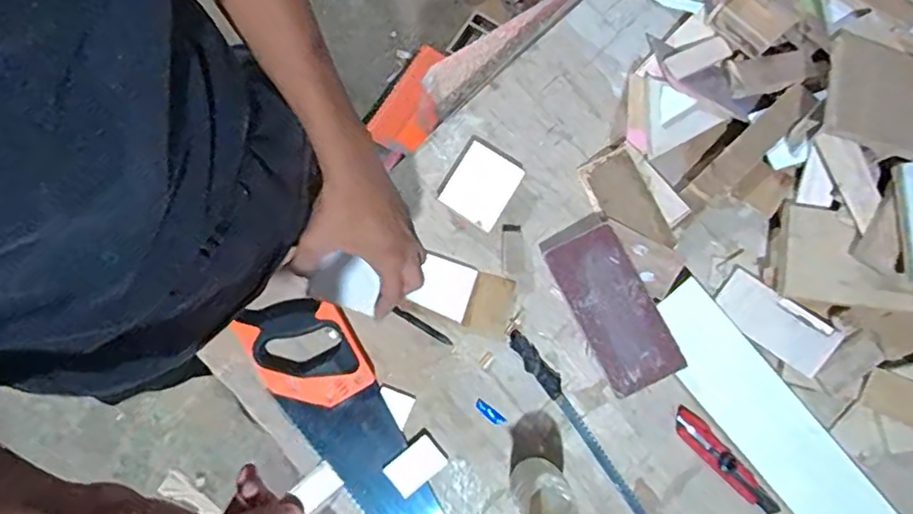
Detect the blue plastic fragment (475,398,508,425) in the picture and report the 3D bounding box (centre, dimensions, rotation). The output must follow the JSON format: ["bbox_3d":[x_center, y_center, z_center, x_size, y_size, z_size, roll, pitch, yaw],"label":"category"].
[{"bbox_3d":[0.041,0.190,0.714,0.042,0.004,0.014,40,82,1],"label":"blue plastic fragment"}]

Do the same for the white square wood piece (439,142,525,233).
[{"bbox_3d":[0.030,-0.086,0.730,0.076,0.026,0.089,32,82,0],"label":"white square wood piece"}]

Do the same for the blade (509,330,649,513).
[{"bbox_3d":[0.163,0.222,0.711,0.025,0.016,0.312,-35,87,-8],"label":"blade"}]

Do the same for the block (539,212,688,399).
[{"bbox_3d":[0.184,0.056,0.712,0.093,0.045,0.209,-25,85,-6],"label":"block"}]

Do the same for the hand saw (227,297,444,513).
[{"bbox_3d":[-0.082,0.273,0.678,0.111,0.042,0.512,-31,86,-7],"label":"hand saw"}]

